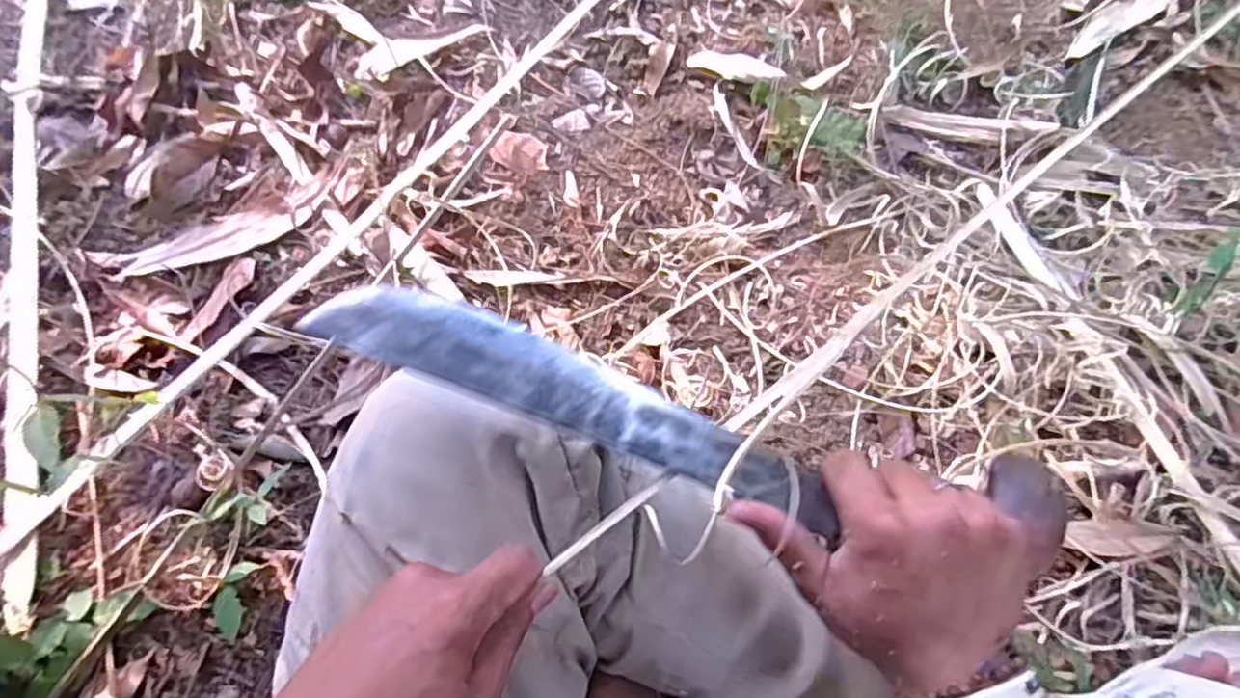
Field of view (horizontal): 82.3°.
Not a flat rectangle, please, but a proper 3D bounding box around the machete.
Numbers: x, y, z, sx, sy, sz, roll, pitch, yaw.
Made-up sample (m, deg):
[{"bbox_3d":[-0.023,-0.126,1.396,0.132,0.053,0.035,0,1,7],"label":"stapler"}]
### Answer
[{"bbox_3d":[0.050,0.039,0.338,0.377,0.021,0.060,18,66,-11],"label":"machete"}]

